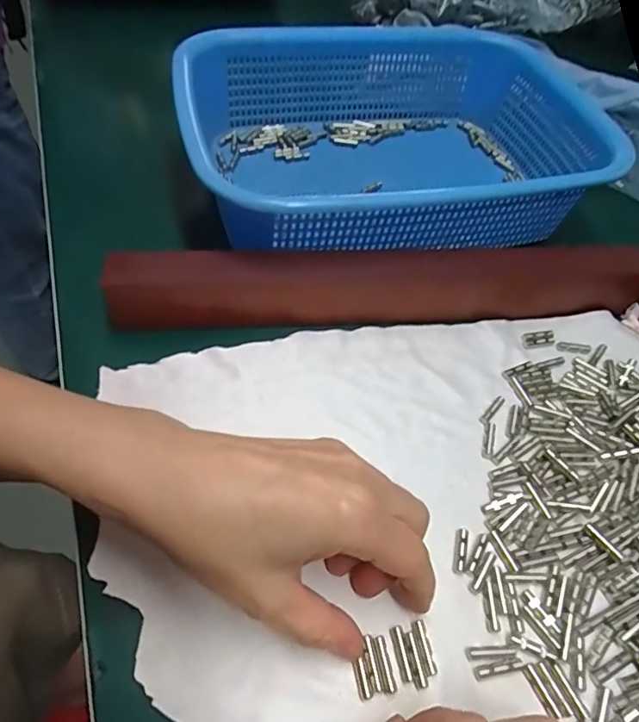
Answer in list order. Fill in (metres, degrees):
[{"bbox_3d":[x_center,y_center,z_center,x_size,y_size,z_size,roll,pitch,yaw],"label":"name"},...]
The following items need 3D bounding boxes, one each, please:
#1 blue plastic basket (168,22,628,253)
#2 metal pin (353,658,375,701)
[{"bbox_3d":[0.053,-0.160,0.367,0.282,0.074,0.210,-13,57,-14],"label":"blue plastic basket"},{"bbox_3d":[0.018,0.127,0.199,0.005,0.004,0.013,-12,57,-12],"label":"metal pin"}]

